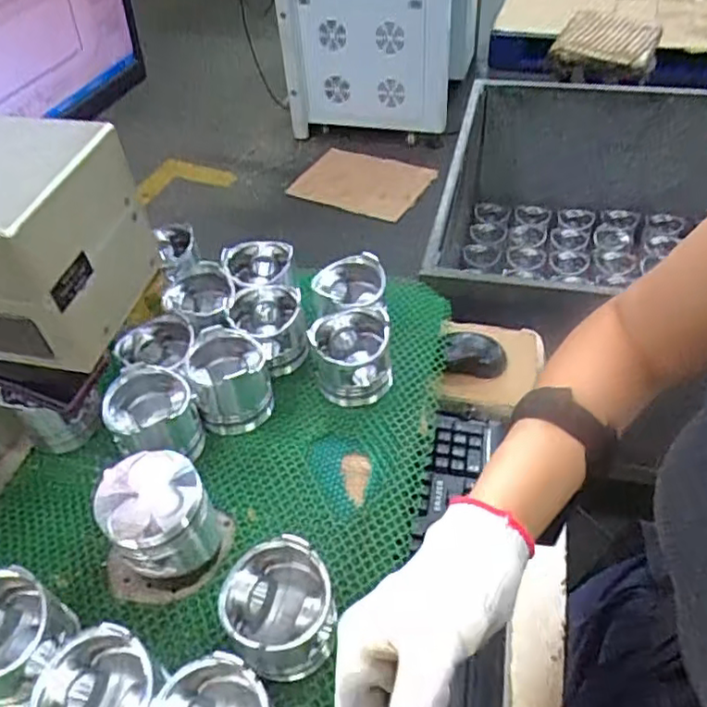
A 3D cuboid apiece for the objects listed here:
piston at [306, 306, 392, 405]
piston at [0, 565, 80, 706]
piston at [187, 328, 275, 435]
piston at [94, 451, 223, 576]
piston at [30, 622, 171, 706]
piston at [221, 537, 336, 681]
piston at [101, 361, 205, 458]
[{"bbox_3d":[-0.001,0.002,0.752,0.092,0.080,0.095,-14,47,-8],"label":"piston"},{"bbox_3d":[-0.291,0.244,0.545,0.086,0.085,0.090,-3,46,3],"label":"piston"},{"bbox_3d":[-0.140,0.028,0.732,0.089,0.074,0.094,-15,47,-9],"label":"piston"},{"bbox_3d":[-0.176,0.155,0.593,0.086,0.118,0.083,-3,46,3],"label":"piston"},{"bbox_3d":[-0.195,0.277,0.505,0.087,0.086,0.089,-3,46,3],"label":"piston"},{"bbox_3d":[-0.063,0.221,0.547,0.089,0.087,0.089,-3,46,3],"label":"piston"},{"bbox_3d":[-0.216,0.068,0.694,0.086,0.091,0.084,-22,49,-15],"label":"piston"}]

